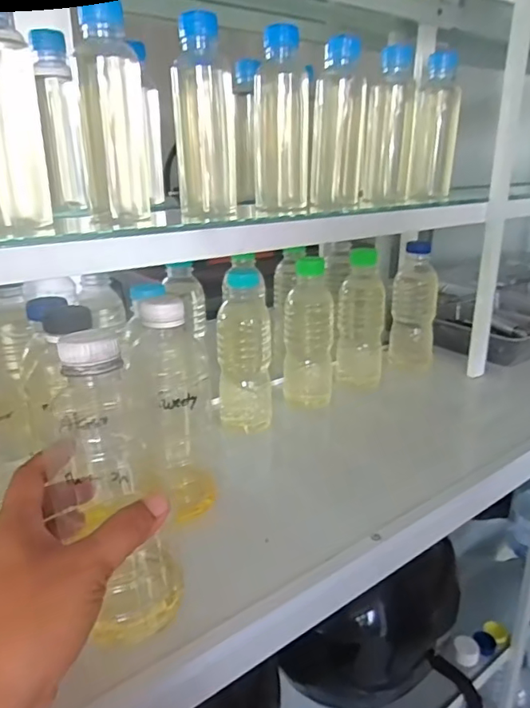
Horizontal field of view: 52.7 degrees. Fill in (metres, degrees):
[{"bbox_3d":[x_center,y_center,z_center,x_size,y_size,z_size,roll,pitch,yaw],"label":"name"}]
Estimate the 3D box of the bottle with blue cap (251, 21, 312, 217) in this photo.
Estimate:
[{"bbox_3d":[0.018,-0.218,0.515,0.053,0.156,0.063,2,20,7],"label":"bottle with blue cap"}]

